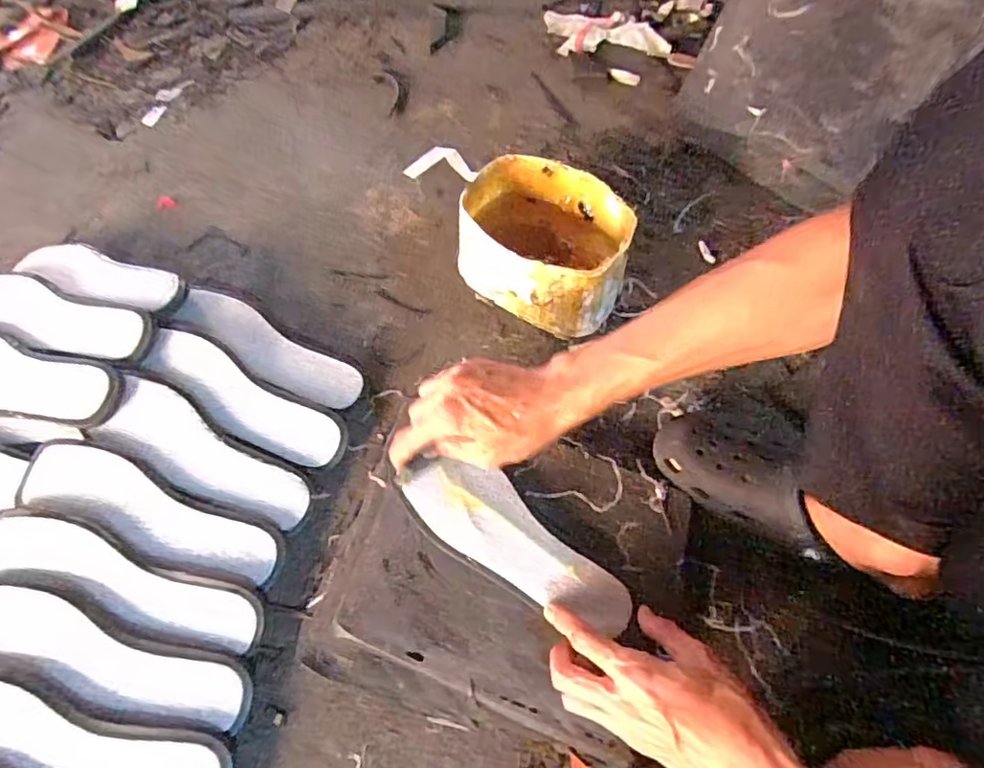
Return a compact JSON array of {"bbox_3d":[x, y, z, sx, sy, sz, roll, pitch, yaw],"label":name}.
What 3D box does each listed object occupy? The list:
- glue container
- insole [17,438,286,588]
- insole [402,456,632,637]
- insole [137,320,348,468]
[{"bbox_3d":[0.056,-0.150,0.645,0.181,0.130,0.152,13,61,7],"label":"glue container"},{"bbox_3d":[-0.318,0.120,0.521,0.250,0.022,0.071,20,62,10],"label":"insole"},{"bbox_3d":[0.023,0.137,0.505,0.219,0.017,0.073,31,66,18],"label":"insole"},{"bbox_3d":[-0.263,0.015,0.586,0.236,0.022,0.070,30,79,5],"label":"insole"}]

